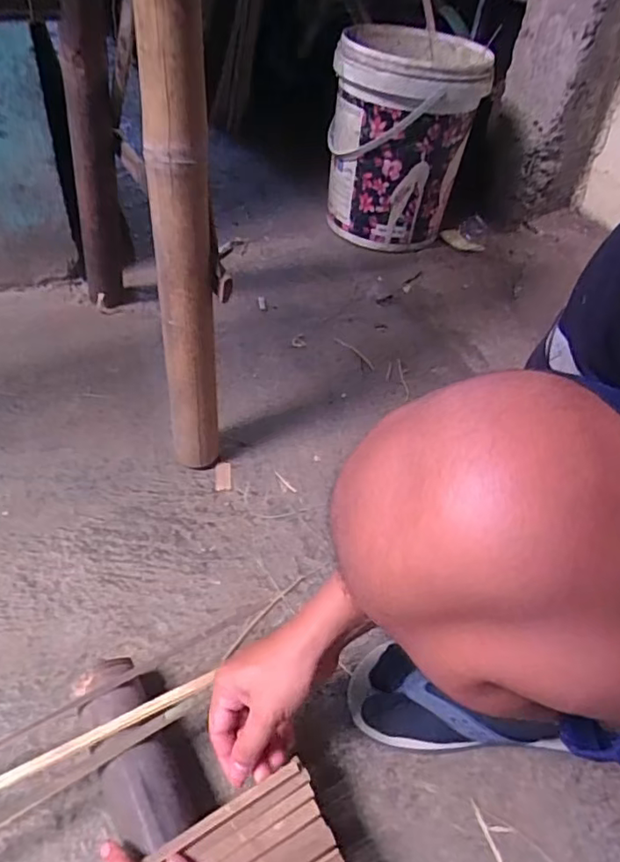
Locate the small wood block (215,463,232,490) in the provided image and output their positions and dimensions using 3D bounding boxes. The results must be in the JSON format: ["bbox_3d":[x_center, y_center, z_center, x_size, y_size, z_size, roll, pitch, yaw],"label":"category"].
[{"bbox_3d":[-0.120,0.062,0.774,0.022,0.008,0.044,-1,46,-8],"label":"small wood block"}]

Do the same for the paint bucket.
[{"bbox_3d":[0.203,-0.652,1.292,0.298,0.401,0.327,4,45,-4],"label":"paint bucket"}]

